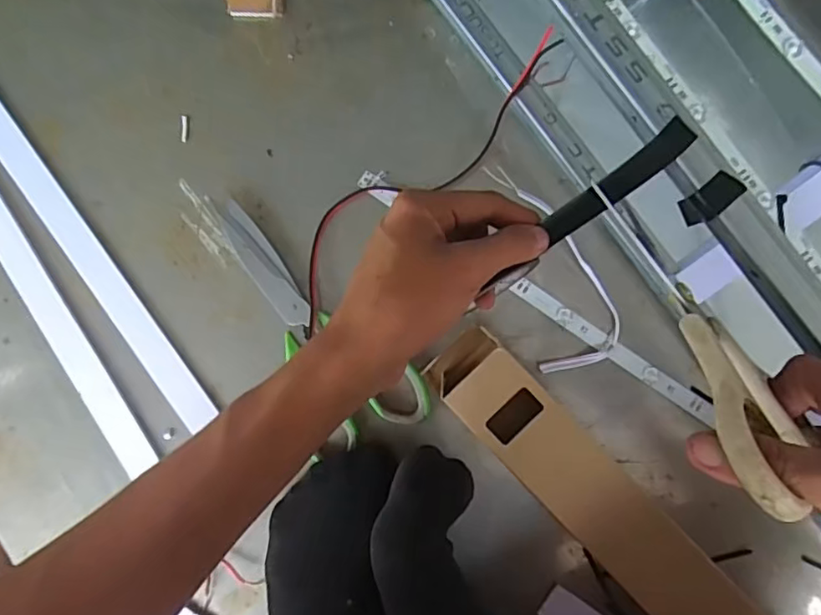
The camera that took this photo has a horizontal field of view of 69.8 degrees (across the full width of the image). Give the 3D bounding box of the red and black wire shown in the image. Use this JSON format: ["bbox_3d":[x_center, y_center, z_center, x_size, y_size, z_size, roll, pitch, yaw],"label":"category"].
[{"bbox_3d":[0.001,-0.098,0.449,0.284,0.028,0.055,-46,77,6],"label":"red and black wire"}]

